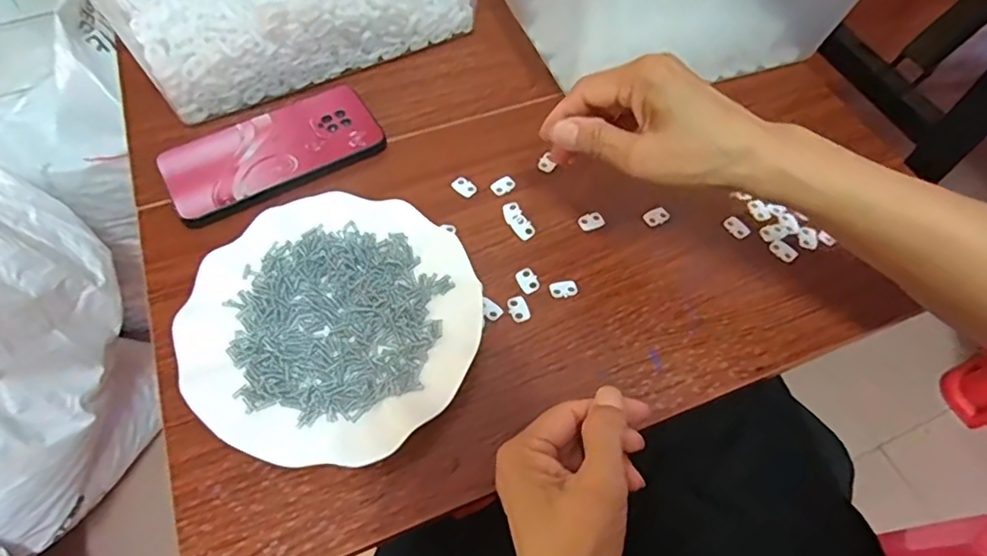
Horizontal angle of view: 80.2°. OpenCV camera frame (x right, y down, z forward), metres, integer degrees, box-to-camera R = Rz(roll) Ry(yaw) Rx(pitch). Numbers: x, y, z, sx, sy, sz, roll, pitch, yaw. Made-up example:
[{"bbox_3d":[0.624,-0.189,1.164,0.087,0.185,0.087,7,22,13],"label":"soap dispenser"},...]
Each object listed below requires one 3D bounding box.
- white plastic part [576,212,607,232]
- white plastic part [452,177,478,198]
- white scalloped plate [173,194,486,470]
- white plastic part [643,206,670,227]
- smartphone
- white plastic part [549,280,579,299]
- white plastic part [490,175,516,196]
[{"bbox_3d":[0.074,-0.044,0.443,0.020,0.004,0.014,-23,63,-15],"label":"white plastic part"},{"bbox_3d":[-0.023,-0.071,0.457,0.013,0.004,0.019,-37,67,-21],"label":"white plastic part"},{"bbox_3d":[-0.101,0.028,0.381,0.177,0.023,0.179,1,59,-2],"label":"white scalloped plate"},{"bbox_3d":[0.125,-0.047,0.448,0.018,0.006,0.013,-22,62,-15],"label":"white plastic part"},{"bbox_3d":[-0.173,-0.102,0.462,0.162,0.007,0.084,-29,64,-18],"label":"smartphone"},{"bbox_3d":[0.049,0.007,0.412,0.019,0.004,0.012,-10,60,-8],"label":"white plastic part"},{"bbox_3d":[0.008,-0.073,0.459,0.018,0.004,0.015,-37,67,-21],"label":"white plastic part"}]

